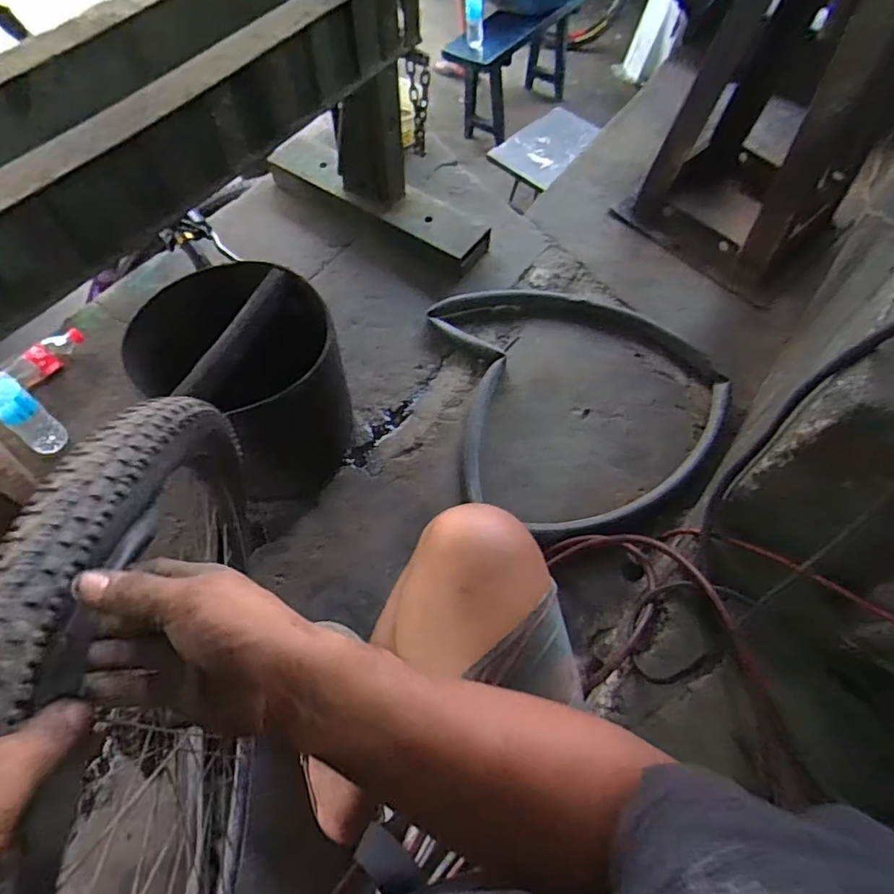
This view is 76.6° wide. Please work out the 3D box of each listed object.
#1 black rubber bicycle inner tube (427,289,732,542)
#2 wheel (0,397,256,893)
[{"bbox_3d":[0.263,-0.128,1.104,0.525,0.070,0.601,-9,63,-6],"label":"black rubber bicycle inner tube"},{"bbox_3d":[-0.259,0.273,0.536,0.088,0.578,0.567,-1,62,-2],"label":"wheel"}]

